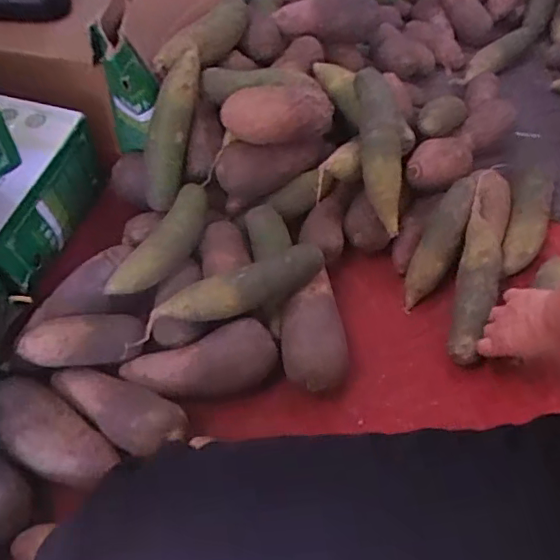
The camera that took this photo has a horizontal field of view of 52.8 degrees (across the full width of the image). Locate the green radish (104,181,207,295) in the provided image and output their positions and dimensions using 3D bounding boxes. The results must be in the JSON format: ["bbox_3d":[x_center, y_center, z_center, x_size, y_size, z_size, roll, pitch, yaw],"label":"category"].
[{"bbox_3d":[-0.144,-0.055,0.732,0.063,0.046,0.202,19,55,14],"label":"green radish"}]

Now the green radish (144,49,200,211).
[{"bbox_3d":[-0.151,-0.206,0.773,0.057,0.049,0.219,14,95,11],"label":"green radish"}]

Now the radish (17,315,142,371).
[{"bbox_3d":[-0.231,0.068,0.658,0.136,0.052,0.057,-3,47,-38],"label":"radish"}]

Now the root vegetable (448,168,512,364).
[{"bbox_3d":[0.274,-0.030,0.745,0.065,0.071,0.292,13,54,10],"label":"root vegetable"}]

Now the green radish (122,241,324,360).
[{"bbox_3d":[-0.060,0.020,0.677,0.249,0.051,0.050,-18,54,-13],"label":"green radish"}]

